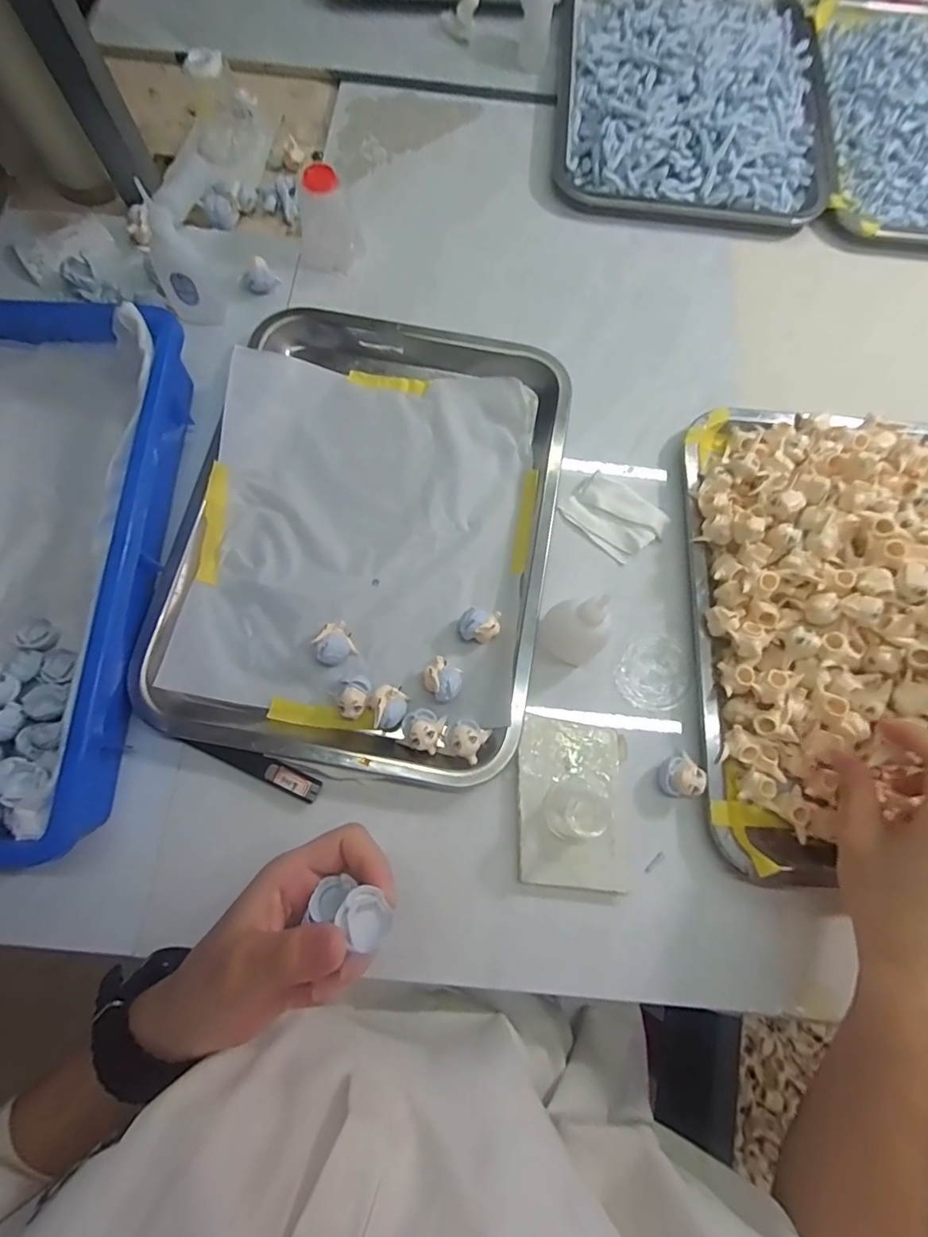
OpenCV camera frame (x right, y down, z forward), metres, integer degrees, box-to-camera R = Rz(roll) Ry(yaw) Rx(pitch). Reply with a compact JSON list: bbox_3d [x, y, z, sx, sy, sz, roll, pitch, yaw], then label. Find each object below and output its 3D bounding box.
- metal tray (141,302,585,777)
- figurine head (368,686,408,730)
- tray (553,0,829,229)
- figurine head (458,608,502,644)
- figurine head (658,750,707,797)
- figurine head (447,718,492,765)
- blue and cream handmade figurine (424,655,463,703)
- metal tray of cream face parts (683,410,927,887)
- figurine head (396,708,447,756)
[{"bbox_3d":[-0.065,-0.074,0.384,0.255,0.024,0.346,10,74,2],"label":"metal tray"},{"bbox_3d":[-0.049,0.060,0.344,0.023,0.026,0.026,-15,74,-5],"label":"figurine head"},{"bbox_3d":[0.231,-0.552,0.527,0.258,0.034,0.360,6,73,1],"label":"tray"},{"bbox_3d":[0.011,0.005,0.364,0.028,0.024,0.021,4,73,0],"label":"figurine head"},{"bbox_3d":[0.142,0.104,0.341,0.024,0.022,0.025,0,73,-1],"label":"figurine head"},{"bbox_3d":[0.002,0.080,0.341,0.025,0.022,0.025,26,75,7],"label":"figurine head"},{"bbox_3d":[-0.014,0.043,0.352,0.024,0.024,0.026,0,73,-1],"label":"blue and cream handmade figurine"},{"bbox_3d":[0.290,0.000,0.352,0.246,0.070,0.336,5,73,0],"label":"metal tray of cream face parts"},{"bbox_3d":[-0.026,0.074,0.341,0.027,0.023,0.026,18,74,4],"label":"figurine head"}]

